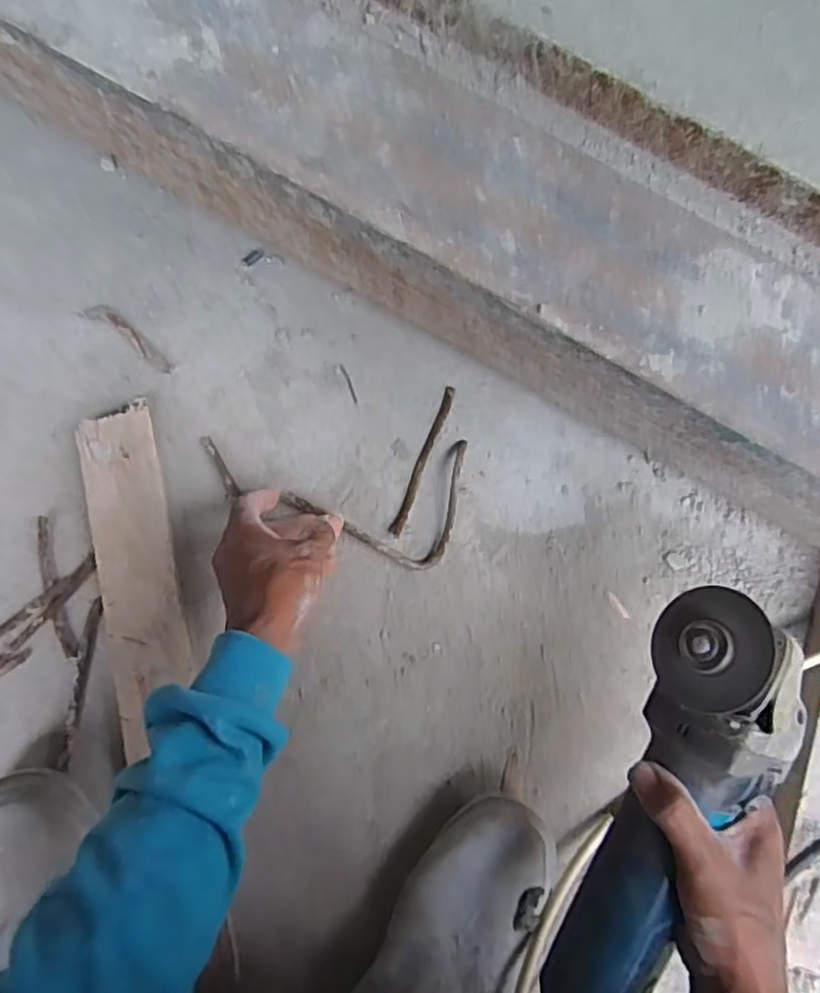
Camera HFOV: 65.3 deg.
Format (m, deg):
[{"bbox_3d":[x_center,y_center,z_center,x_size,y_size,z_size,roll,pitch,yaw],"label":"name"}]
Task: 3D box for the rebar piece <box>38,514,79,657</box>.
[{"bbox_3d":[-0.284,0.072,0.511,0.014,0.005,0.113,-16,84,-6],"label":"rebar piece"}]

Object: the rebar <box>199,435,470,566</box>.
[{"bbox_3d":[-0.067,-0.010,0.530,0.216,0.017,0.110,11,82,-3],"label":"rebar"}]

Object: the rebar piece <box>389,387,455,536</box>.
[{"bbox_3d":[0.011,-0.031,0.547,0.009,0.004,0.135,22,81,-1],"label":"rebar piece"}]

